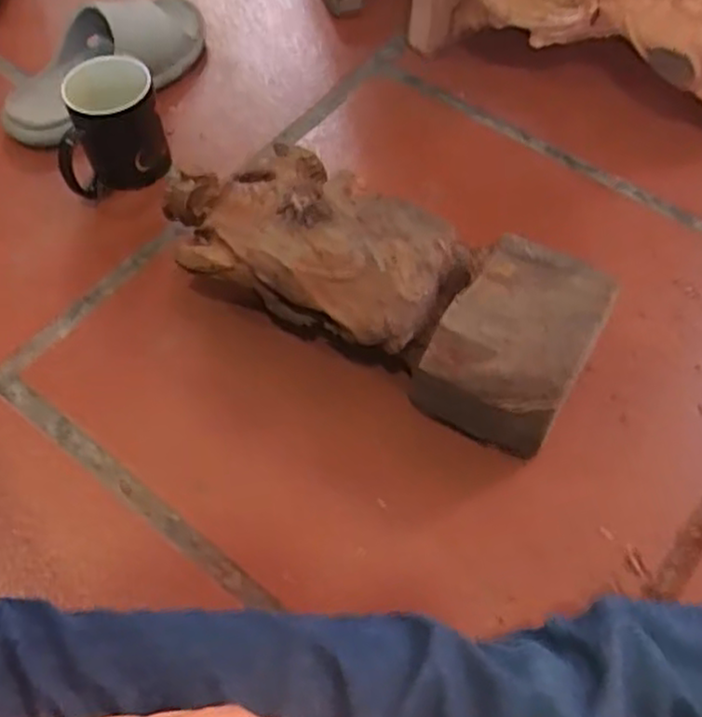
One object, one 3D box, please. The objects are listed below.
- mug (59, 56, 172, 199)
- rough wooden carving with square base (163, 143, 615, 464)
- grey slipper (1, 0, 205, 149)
[{"bbox_3d":[-0.239,-0.228,0.710,0.103,0.094,0.095,-21,62,-11],"label":"mug"},{"bbox_3d":[0.008,-0.065,0.605,0.375,0.106,0.136,27,64,15],"label":"rough wooden carving with square base"},{"bbox_3d":[-0.268,-0.323,0.790,0.254,0.062,0.122,-40,67,-20],"label":"grey slipper"}]

